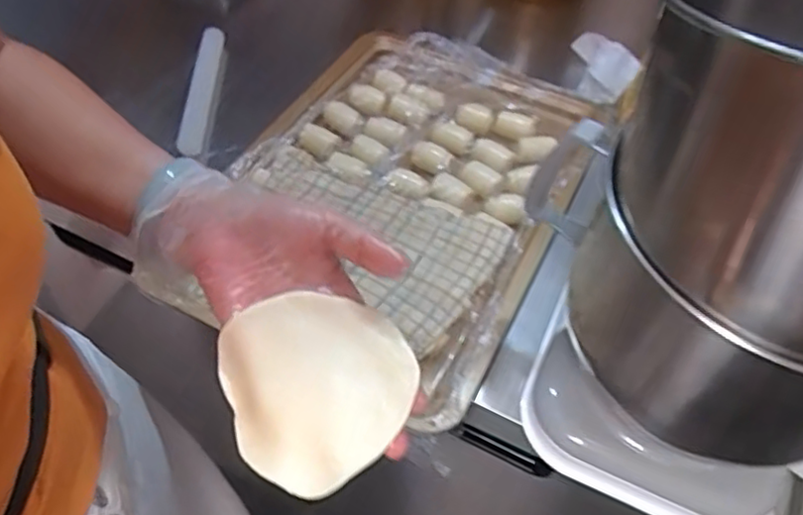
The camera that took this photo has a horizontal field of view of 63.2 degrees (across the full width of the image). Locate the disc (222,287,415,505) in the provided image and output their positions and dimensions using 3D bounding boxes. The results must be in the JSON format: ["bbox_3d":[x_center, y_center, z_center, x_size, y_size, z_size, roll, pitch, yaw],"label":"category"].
[{"bbox_3d":[-0.043,0.066,0.337,0.096,0.014,0.098,-3,64,7],"label":"disc"}]

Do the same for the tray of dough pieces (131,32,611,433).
[{"bbox_3d":[-0.002,-0.082,0.702,0.336,0.033,0.469,21,53,15],"label":"tray of dough pieces"}]

